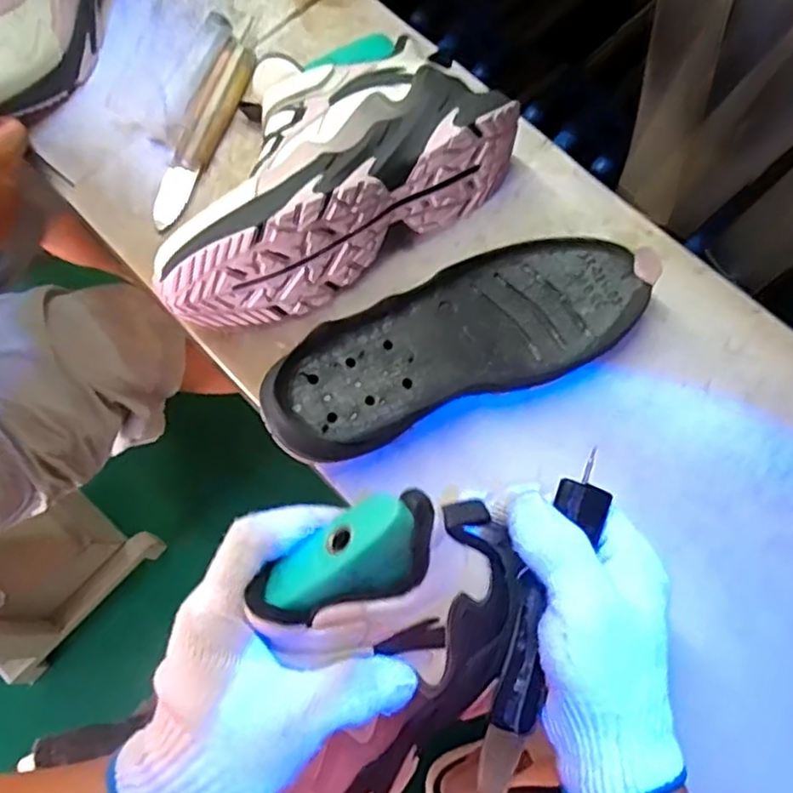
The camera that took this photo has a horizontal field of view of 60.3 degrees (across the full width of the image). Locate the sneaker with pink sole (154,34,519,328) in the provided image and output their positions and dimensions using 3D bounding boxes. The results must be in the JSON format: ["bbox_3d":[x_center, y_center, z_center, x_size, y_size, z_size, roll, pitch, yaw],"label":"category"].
[{"bbox_3d":[-0.061,-0.164,0.461,0.257,0.104,0.157,-34,75,-8],"label":"sneaker with pink sole"}]

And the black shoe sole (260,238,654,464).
[{"bbox_3d":[0.039,-0.037,0.454,0.259,0.038,0.095,-22,73,-6],"label":"black shoe sole"}]

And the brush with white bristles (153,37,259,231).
[{"bbox_3d":[-0.147,-0.202,0.521,0.030,0.016,0.167,18,75,7],"label":"brush with white bristles"}]

